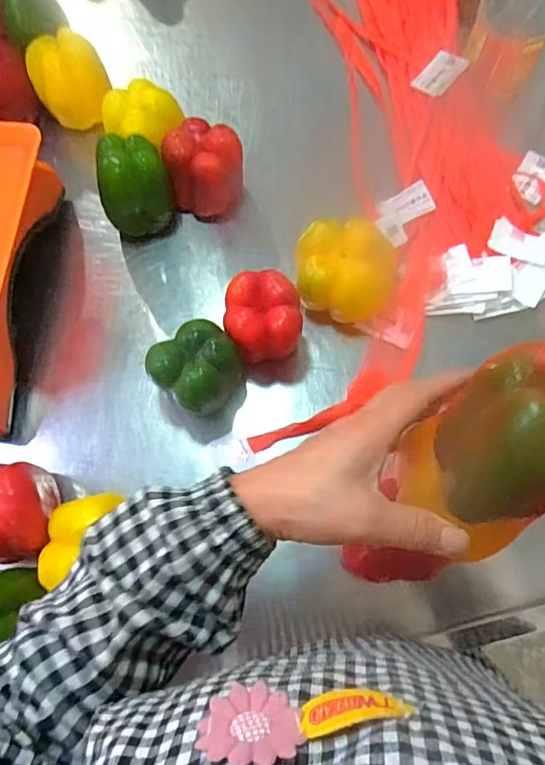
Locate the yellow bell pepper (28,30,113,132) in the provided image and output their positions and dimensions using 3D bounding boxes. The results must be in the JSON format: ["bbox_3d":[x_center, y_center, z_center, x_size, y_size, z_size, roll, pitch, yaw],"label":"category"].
[{"bbox_3d":[-0.227,-0.340,0.610,0.088,0.076,0.074,-23,69,-6],"label":"yellow bell pepper"}]

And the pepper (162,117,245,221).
[{"bbox_3d":[-0.069,-0.224,0.575,0.075,0.089,0.076,-9,68,-1],"label":"pepper"}]

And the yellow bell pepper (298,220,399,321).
[{"bbox_3d":[0.075,-0.112,0.544,0.096,0.069,0.092,-1,68,3],"label":"yellow bell pepper"}]

